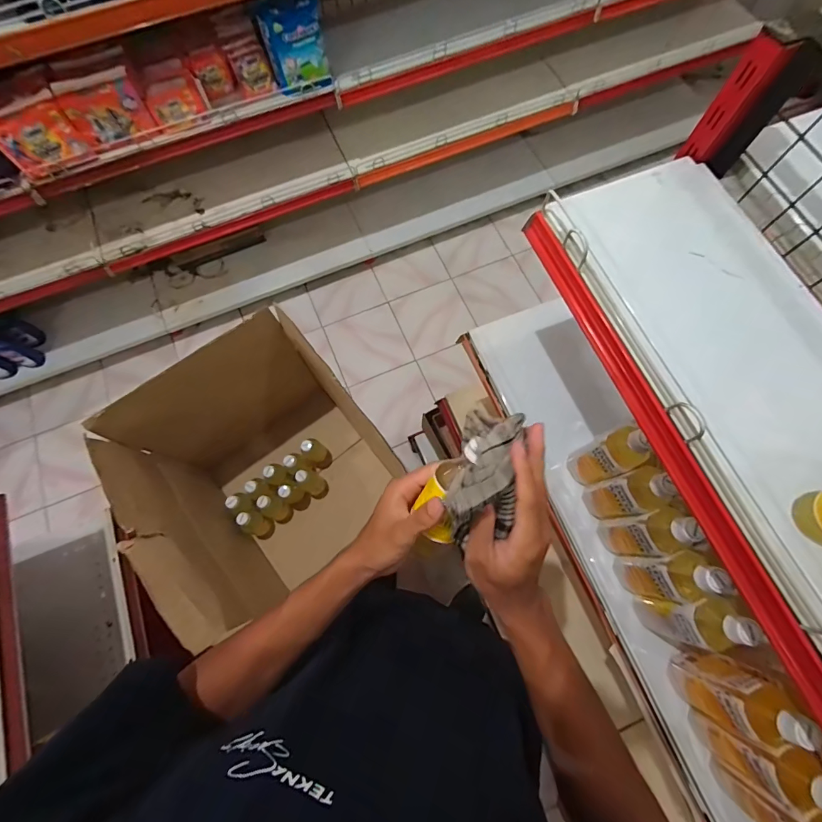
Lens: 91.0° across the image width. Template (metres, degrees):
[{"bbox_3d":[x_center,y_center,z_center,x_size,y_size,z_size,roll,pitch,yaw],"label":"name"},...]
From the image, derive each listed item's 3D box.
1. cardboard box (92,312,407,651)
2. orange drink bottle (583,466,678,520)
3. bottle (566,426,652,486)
[{"bbox_3d":[-0.292,0.121,0.875,0.403,0.474,0.370,-38,75,-10],"label":"cardboard box"},{"bbox_3d":[0.336,0.128,0.622,0.059,0.202,0.059,0,72,1],"label":"orange drink bottle"},{"bbox_3d":[0.308,0.074,0.639,0.055,0.187,0.065,-30,74,-8],"label":"bottle"}]

